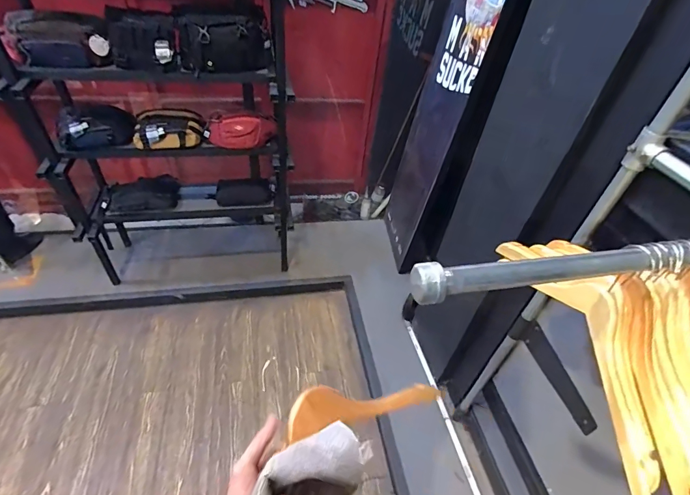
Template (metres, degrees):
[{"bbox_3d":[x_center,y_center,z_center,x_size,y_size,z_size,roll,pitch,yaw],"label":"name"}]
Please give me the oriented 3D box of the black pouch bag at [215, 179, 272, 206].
[{"bbox_3d":[-0.475,-0.260,1.748,0.258,0.108,0.073,1,44,-6],"label":"black pouch bag"}]

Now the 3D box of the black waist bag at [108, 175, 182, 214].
[{"bbox_3d":[-0.895,-0.229,1.655,0.297,0.116,0.122,-14,47,-20],"label":"black waist bag"}]

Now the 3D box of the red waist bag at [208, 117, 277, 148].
[{"bbox_3d":[-0.409,-0.455,1.478,0.261,0.110,0.068,-4,44,-11],"label":"red waist bag"}]

